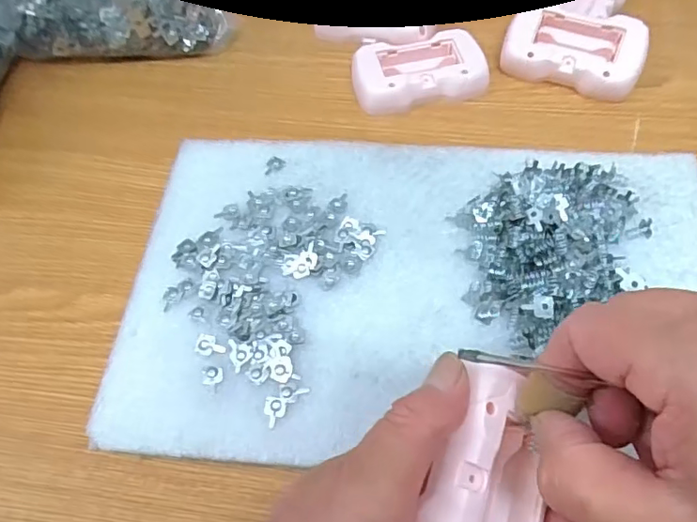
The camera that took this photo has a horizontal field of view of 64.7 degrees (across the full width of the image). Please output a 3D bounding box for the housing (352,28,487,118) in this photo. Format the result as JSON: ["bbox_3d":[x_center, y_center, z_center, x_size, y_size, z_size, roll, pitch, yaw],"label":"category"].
[{"bbox_3d":[0.046,-0.126,0.366,0.084,0.017,0.050,-11,61,-4],"label":"housing"}]

